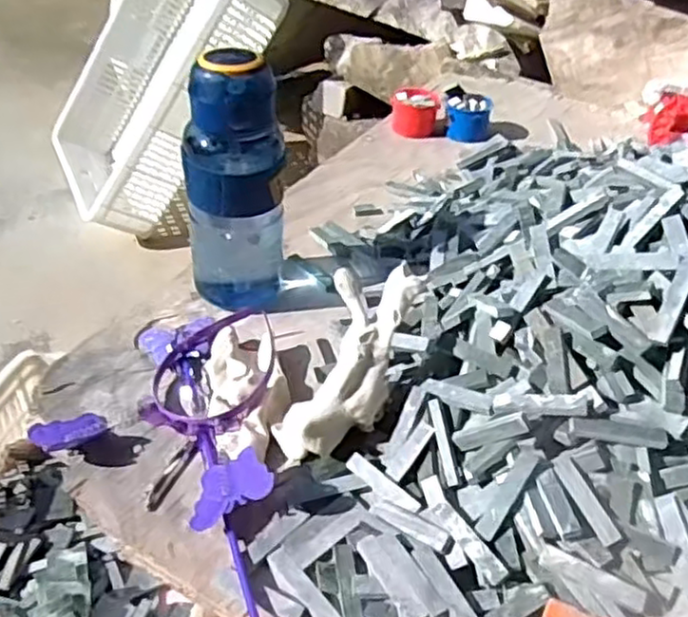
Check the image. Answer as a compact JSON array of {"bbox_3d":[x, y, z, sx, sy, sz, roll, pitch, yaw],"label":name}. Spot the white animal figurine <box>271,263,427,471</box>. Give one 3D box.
[{"bbox_3d":[0.004,0.042,0.519,0.063,0.056,0.162,28,90,25],"label":"white animal figurine"}]

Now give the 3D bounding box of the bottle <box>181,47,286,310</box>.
[{"bbox_3d":[-0.088,-0.099,0.604,0.068,0.220,0.064,3,40,-2],"label":"bottle"}]

